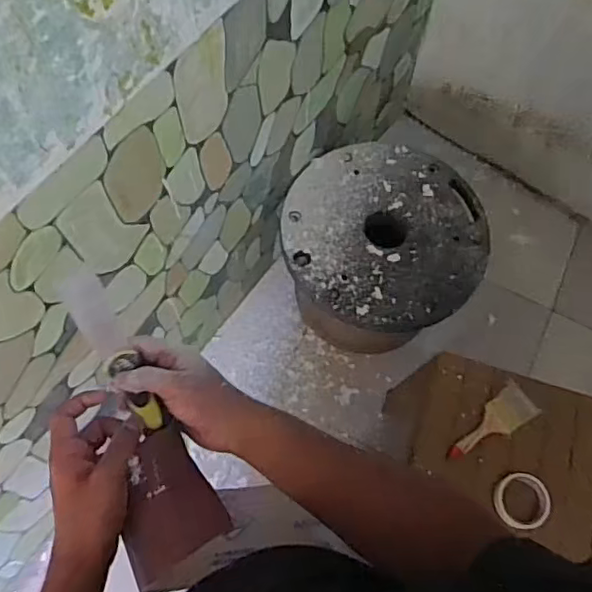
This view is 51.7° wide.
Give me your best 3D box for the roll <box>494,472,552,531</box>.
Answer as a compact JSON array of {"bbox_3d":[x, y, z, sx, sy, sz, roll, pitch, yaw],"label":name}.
[{"bbox_3d":[0.410,0.367,1.102,0.088,0.038,0.093,1,67,-3],"label":"roll"}]

